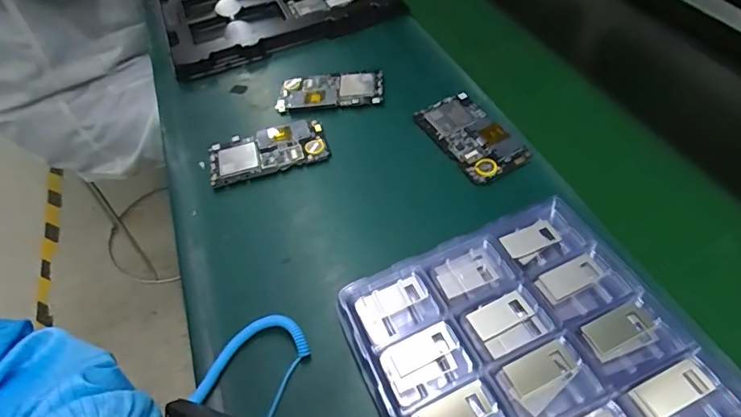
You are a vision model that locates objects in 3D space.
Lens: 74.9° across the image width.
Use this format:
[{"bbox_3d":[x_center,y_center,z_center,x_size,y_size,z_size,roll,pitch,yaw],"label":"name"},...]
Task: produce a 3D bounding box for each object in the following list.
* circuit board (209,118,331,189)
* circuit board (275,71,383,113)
[{"bbox_3d":[-0.111,-0.062,0.524,0.126,0.013,0.064,-16,50,-8],"label":"circuit board"},{"bbox_3d":[-0.048,-0.143,0.580,0.124,0.011,0.058,-4,50,2],"label":"circuit board"}]

